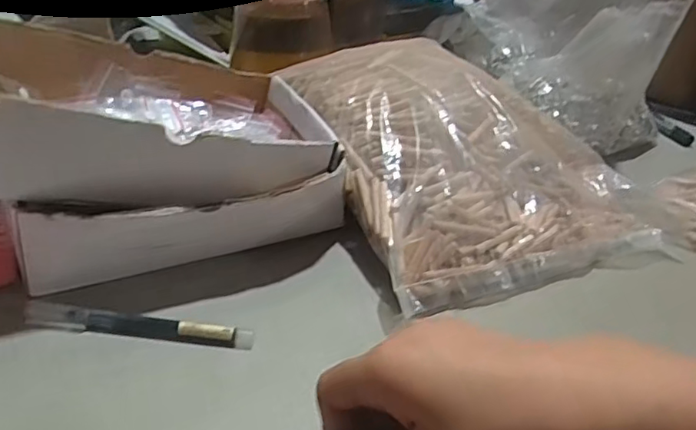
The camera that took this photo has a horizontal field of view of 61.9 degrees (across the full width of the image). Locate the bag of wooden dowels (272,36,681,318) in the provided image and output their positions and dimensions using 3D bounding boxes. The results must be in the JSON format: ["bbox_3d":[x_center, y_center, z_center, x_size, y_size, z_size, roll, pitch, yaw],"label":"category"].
[{"bbox_3d":[0.104,-0.064,0.500,0.254,0.061,0.286,-8,56,-23],"label":"bag of wooden dowels"}]

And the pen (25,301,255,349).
[{"bbox_3d":[-0.129,0.068,0.356,0.140,0.008,0.015,7,32,3],"label":"pen"}]

